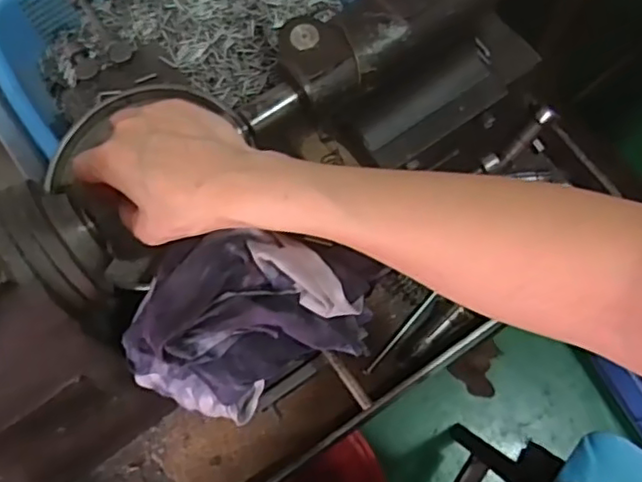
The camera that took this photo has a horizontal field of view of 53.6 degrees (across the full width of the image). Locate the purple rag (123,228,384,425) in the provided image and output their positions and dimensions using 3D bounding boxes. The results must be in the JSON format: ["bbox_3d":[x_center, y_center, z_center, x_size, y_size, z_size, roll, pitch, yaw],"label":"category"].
[{"bbox_3d":[-0.044,0.048,0.372,0.130,0.058,0.108,17,75,7],"label":"purple rag"}]

